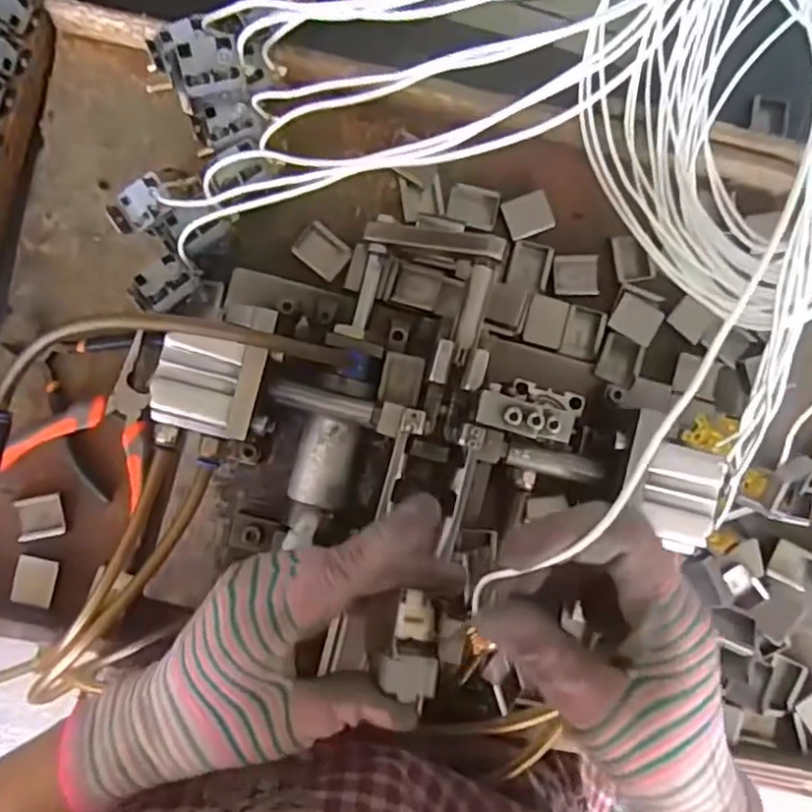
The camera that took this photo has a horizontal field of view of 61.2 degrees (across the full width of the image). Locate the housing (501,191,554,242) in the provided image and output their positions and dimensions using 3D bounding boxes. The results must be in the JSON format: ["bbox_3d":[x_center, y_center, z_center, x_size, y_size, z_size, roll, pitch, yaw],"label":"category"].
[{"bbox_3d":[0.081,-0.126,0.454,0.032,0.004,0.026,-23,89,-4],"label":"housing"}]

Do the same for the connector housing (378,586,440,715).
[{"bbox_3d":[0.002,0.105,0.299,0.023,0.014,0.044,7,66,-7],"label":"connector housing"}]

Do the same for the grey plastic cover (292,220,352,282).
[{"bbox_3d":[-0.056,-0.103,0.457,0.033,0.006,0.027,37,86,-1],"label":"grey plastic cover"}]

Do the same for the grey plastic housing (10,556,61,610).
[{"bbox_3d":[-0.240,0.114,0.444,0.025,0.004,0.031,19,71,-38],"label":"grey plastic housing"}]

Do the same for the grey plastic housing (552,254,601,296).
[{"bbox_3d":[0.114,-0.087,0.459,0.029,0.004,0.028,1,77,8],"label":"grey plastic housing"}]

